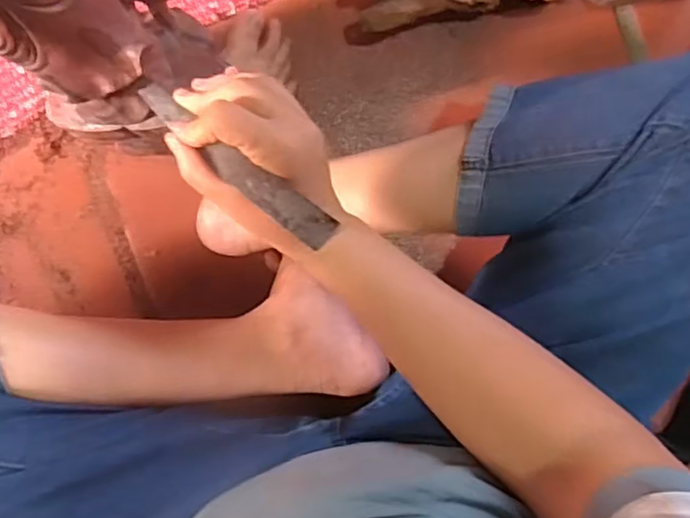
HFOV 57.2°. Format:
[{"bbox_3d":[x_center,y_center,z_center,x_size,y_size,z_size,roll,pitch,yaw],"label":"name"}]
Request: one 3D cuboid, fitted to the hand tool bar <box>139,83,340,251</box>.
[{"bbox_3d":[-0.068,-0.059,0.376,0.153,0.006,0.017,39,94,18],"label":"hand tool bar"}]

